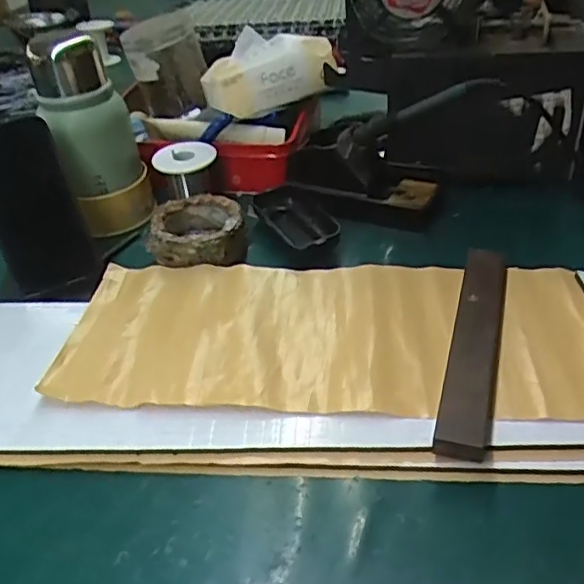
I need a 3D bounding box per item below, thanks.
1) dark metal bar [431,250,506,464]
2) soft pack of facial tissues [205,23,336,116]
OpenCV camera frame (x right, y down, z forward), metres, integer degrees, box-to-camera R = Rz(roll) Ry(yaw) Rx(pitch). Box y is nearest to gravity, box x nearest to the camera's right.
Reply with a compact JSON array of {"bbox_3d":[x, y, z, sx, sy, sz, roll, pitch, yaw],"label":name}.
[{"bbox_3d":[0.134,0.029,0.447,0.032,0.016,0.212,9,41,17],"label":"dark metal bar"},{"bbox_3d":[-0.026,-0.246,0.680,0.137,0.073,0.064,-12,39,-8],"label":"soft pack of facial tissues"}]

